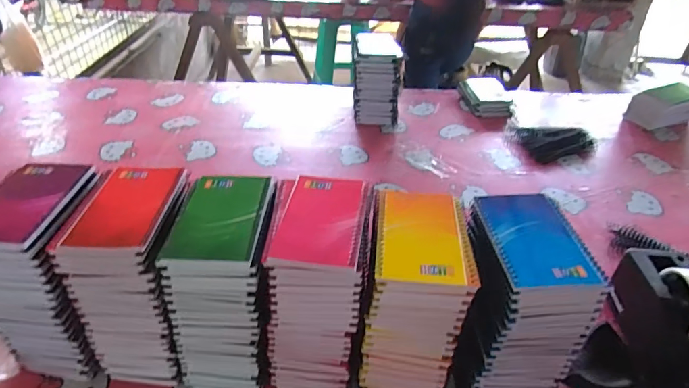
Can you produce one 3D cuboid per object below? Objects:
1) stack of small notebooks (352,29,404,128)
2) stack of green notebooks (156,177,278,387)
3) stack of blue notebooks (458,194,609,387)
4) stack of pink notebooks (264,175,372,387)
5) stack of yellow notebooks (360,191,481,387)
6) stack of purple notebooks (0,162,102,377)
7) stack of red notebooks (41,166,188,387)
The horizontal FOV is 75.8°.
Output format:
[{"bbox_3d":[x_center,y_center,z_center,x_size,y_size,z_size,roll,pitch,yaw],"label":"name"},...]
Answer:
[{"bbox_3d":[0.076,-0.262,1.026,0.113,0.185,0.109,5,38,2],"label":"stack of small notebooks"},{"bbox_3d":[-0.131,0.107,0.507,0.098,0.212,0.141,3,38,0],"label":"stack of green notebooks"},{"bbox_3d":[0.188,0.127,0.497,0.102,0.210,0.145,2,37,0],"label":"stack of blue notebooks"},{"bbox_3d":[-0.029,0.110,0.507,0.095,0.213,0.139,6,38,3],"label":"stack of pink notebooks"},{"bbox_3d":[0.074,0.123,0.499,0.095,0.209,0.143,7,38,5],"label":"stack of yellow notebooks"},{"bbox_3d":[-0.333,0.093,0.520,0.102,0.216,0.137,4,38,2],"label":"stack of purple notebooks"},{"bbox_3d":[-0.232,0.097,0.517,0.096,0.216,0.142,3,38,0],"label":"stack of red notebooks"}]

